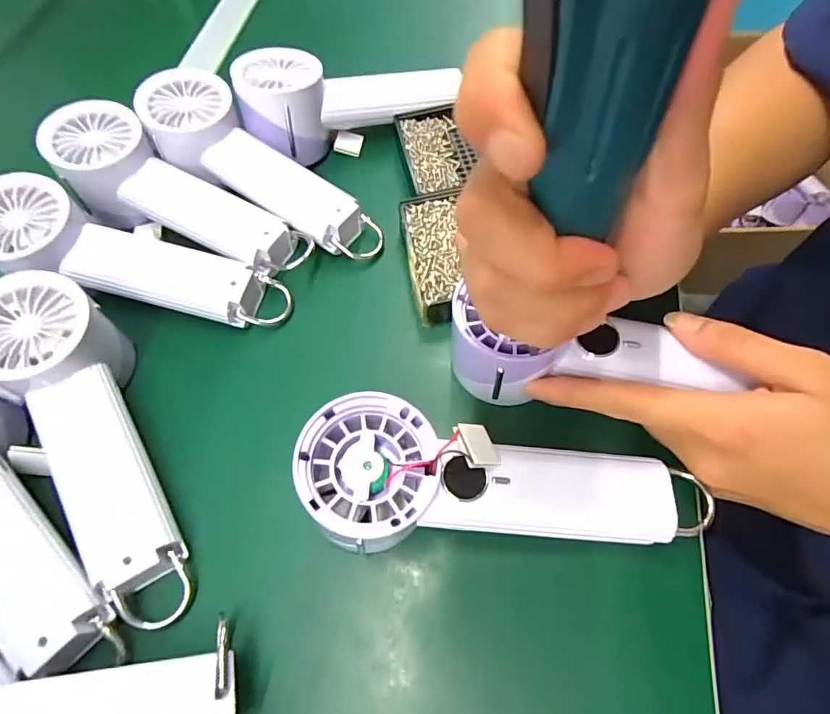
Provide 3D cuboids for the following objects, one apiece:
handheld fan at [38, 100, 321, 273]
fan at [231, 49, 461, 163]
[{"bbox_3d":[-0.161,-0.106,0.340,0.188,0.049,0.059,26,66,1],"label":"handheld fan"},{"bbox_3d":[-0.051,-0.199,0.380,0.165,0.055,0.057,-14,61,-18],"label":"fan"}]

